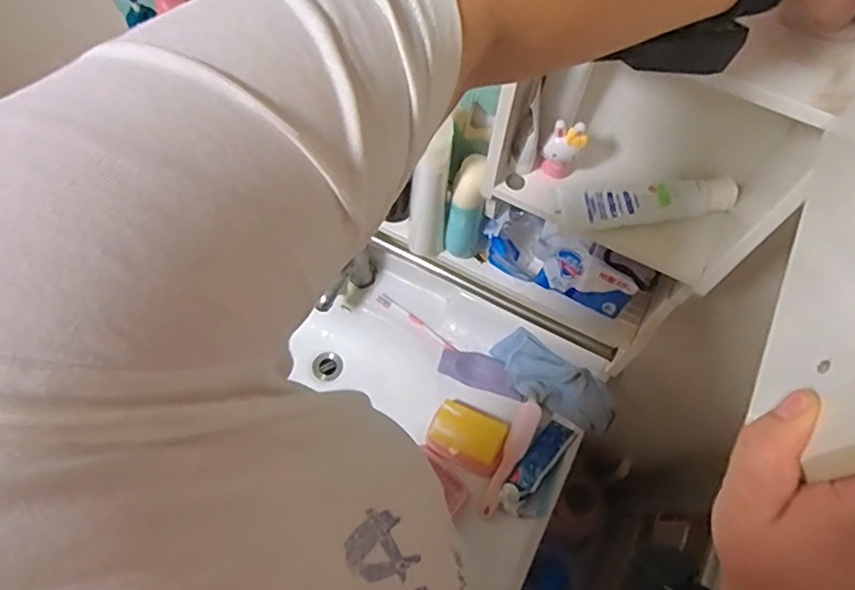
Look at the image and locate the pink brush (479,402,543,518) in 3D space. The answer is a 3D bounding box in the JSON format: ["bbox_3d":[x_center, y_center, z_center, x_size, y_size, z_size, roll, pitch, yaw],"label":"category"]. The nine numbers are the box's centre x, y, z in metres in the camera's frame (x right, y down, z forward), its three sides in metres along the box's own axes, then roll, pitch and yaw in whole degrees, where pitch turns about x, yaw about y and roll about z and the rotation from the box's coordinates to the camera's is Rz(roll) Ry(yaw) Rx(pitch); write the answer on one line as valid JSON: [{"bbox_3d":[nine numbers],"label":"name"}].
[{"bbox_3d":[0.132,0.259,0.934,0.037,0.025,0.192,27,66,11],"label":"pink brush"}]

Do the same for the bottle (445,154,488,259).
[{"bbox_3d":[0.047,-0.094,0.685,0.039,0.175,0.035,23,65,9],"label":"bottle"}]

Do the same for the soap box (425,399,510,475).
[{"bbox_3d":[0.067,0.230,0.965,0.123,0.032,0.091,24,65,10],"label":"soap box"}]

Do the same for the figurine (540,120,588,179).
[{"bbox_3d":[0.130,-0.138,0.565,0.034,0.071,0.027,17,64,6],"label":"figurine"}]

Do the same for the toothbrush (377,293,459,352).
[{"bbox_3d":[-0.018,0.053,1.086,0.179,0.021,0.020,35,68,14],"label":"toothbrush"}]

